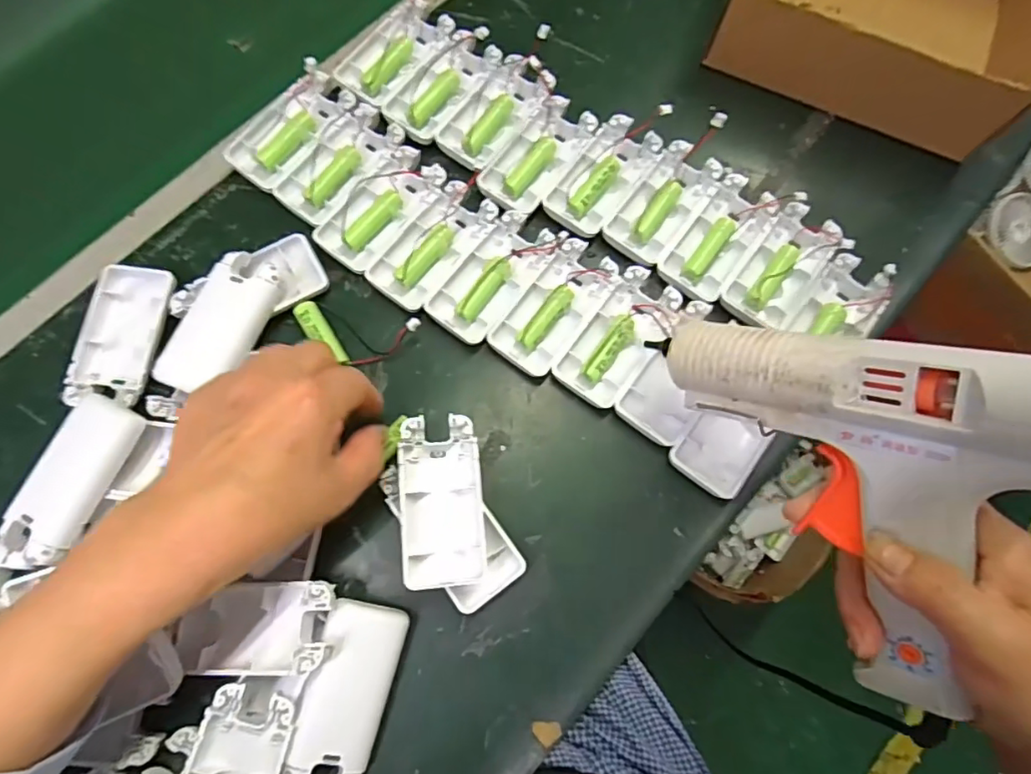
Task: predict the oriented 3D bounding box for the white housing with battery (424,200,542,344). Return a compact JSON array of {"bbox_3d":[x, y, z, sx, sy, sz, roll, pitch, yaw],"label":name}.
[{"bbox_3d":[-0.018,-0.075,0.381,0.049,0.014,0.094,26,76,6],"label":"white housing with battery"}]

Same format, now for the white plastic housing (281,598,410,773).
[{"bbox_3d":[-0.090,0.166,0.306,0.045,0.012,0.093,20,76,-21],"label":"white plastic housing"}]

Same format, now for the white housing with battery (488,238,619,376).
[{"bbox_3d":[0.027,-0.052,0.376,0.044,0.013,0.093,36,77,8],"label":"white housing with battery"}]

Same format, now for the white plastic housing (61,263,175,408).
[{"bbox_3d":[-0.251,-0.033,0.366,0.050,0.014,0.092,5,75,0],"label":"white plastic housing"}]

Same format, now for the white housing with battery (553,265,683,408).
[{"bbox_3d":[0.068,-0.033,0.371,0.046,0.014,0.094,36,77,8],"label":"white housing with battery"}]

